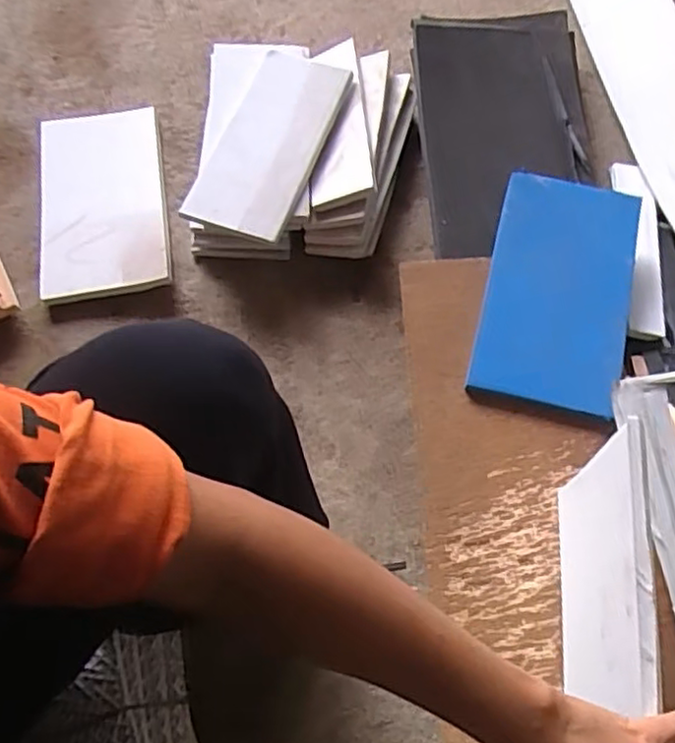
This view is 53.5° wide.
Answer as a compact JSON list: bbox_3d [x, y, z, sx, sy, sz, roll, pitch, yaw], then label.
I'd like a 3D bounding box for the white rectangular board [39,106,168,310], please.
[{"bbox_3d":[-0.306,-0.224,0.869,0.160,0.026,0.278,-8,65,-4],"label":"white rectangular board"}]

